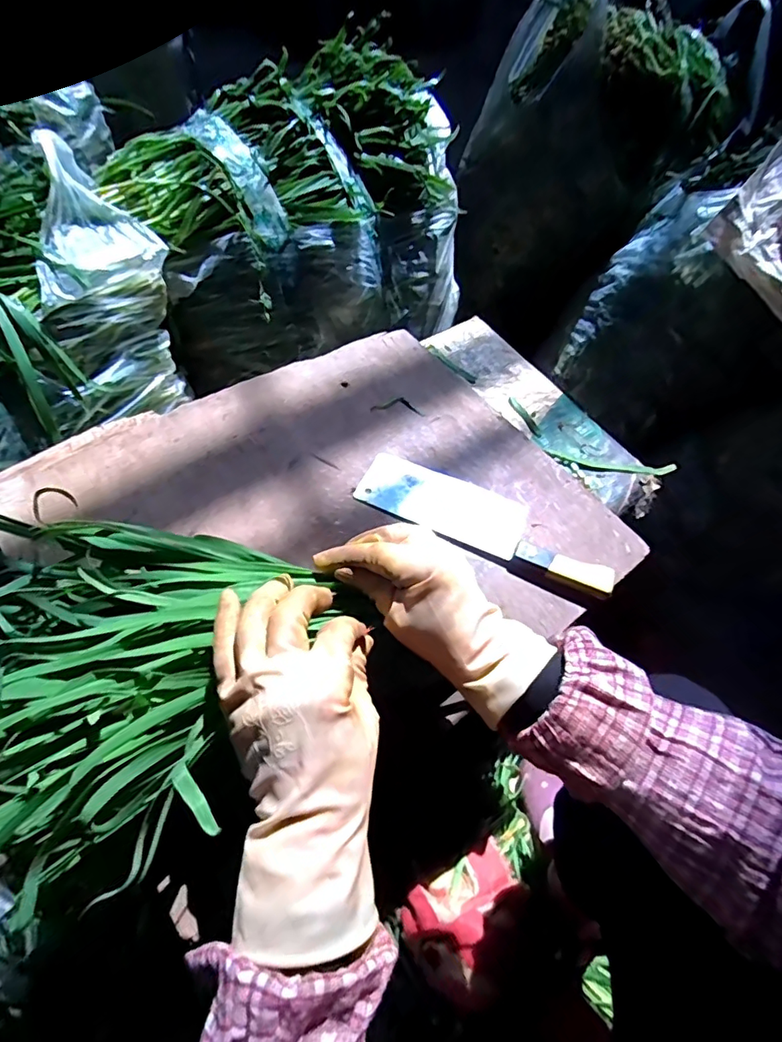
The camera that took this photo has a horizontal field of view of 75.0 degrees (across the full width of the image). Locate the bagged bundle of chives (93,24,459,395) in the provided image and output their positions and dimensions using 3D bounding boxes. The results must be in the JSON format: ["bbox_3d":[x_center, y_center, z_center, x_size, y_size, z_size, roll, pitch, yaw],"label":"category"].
[{"bbox_3d":[-0.133,-0.473,0.798,0.504,0.294,0.261,-26,63,-19],"label":"bagged bundle of chives"}]

